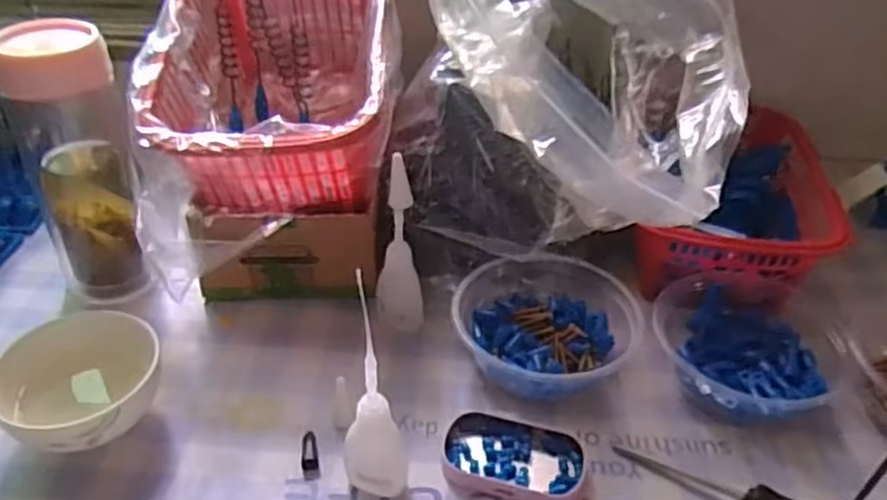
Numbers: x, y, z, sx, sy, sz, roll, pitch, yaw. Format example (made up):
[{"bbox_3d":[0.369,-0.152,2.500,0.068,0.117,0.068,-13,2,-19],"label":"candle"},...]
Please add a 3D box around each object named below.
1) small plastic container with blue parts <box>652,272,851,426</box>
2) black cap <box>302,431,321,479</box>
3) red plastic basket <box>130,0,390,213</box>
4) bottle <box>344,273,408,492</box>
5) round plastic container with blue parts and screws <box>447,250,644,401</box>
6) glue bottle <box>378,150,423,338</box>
[{"bbox_3d":[0.191,0.062,0.464,0.114,0.037,0.112,7,37,6],"label":"small plastic container with blue parts"},{"bbox_3d":[-0.075,0.115,0.412,0.010,0.007,0.028,-6,54,-8],"label":"black cap"},{"bbox_3d":[-0.116,-0.122,0.517,0.154,0.119,0.221,0,37,-2],"label":"red plastic basket"},{"bbox_3d":[-0.035,0.075,0.360,0.030,0.138,0.024,-6,37,-10],"label":"bottle"},{"bbox_3d":[0.067,0.046,0.475,0.118,0.044,0.113,10,38,11],"label":"round plastic container with blue parts and screws"},{"bbox_3d":[-0.028,0.003,0.468,0.030,0.119,0.030,32,46,34],"label":"glue bottle"}]

